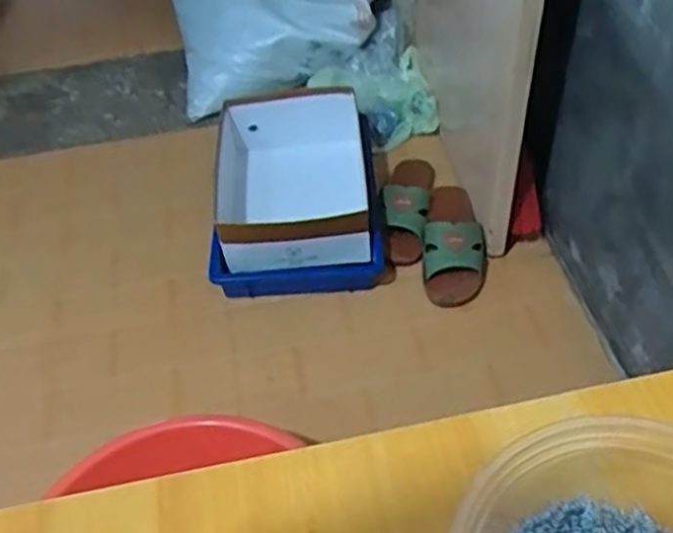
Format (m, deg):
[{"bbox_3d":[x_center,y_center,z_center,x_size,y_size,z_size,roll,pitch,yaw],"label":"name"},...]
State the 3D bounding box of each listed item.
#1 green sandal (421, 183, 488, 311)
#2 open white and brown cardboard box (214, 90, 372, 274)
[{"bbox_3d":[0.181,-0.046,1.101,0.093,0.055,0.217,6,50,10],"label":"green sandal"},{"bbox_3d":[-0.075,-0.133,1.147,0.234,0.135,0.305,-8,49,-2],"label":"open white and brown cardboard box"}]

